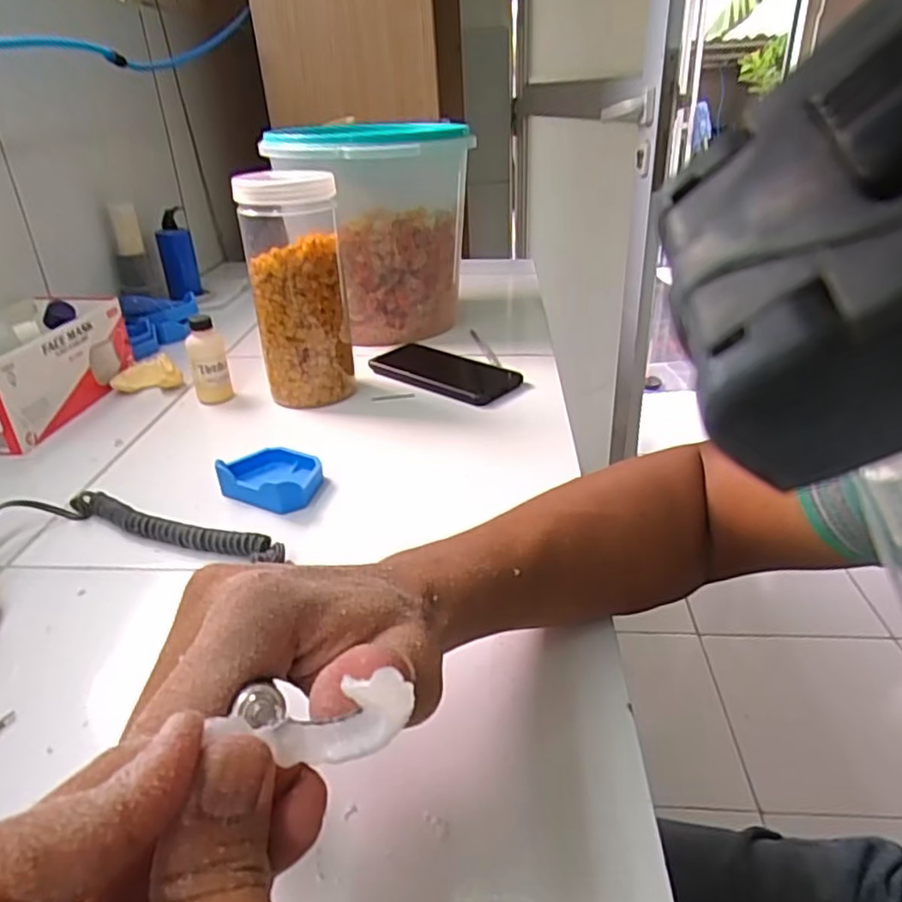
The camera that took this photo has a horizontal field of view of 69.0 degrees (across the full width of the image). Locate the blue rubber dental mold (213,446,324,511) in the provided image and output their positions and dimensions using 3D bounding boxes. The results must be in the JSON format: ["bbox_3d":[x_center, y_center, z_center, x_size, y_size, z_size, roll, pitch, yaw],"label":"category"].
[{"bbox_3d":[-0.137,0.020,0.512,0.078,0.026,0.058,14,32,26],"label":"blue rubber dental mold"}]

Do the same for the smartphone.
[{"bbox_3d":[-0.008,-0.087,0.716,0.169,0.015,0.087,20,35,34],"label":"smartphone"}]

